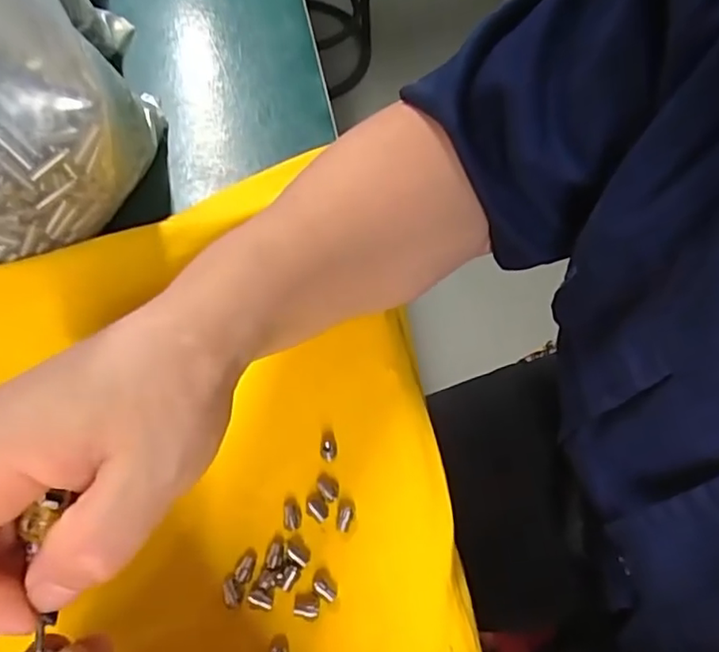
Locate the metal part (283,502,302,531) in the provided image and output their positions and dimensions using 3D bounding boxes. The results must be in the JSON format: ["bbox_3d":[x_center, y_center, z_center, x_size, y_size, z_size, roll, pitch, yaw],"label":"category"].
[{"bbox_3d":[-0.030,0.083,0.261,0.008,0.004,0.011,-9,61,-8],"label":"metal part"}]

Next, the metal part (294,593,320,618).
[{"bbox_3d":[-0.022,0.114,0.244,0.010,0.004,0.009,5,60,0],"label":"metal part"}]

